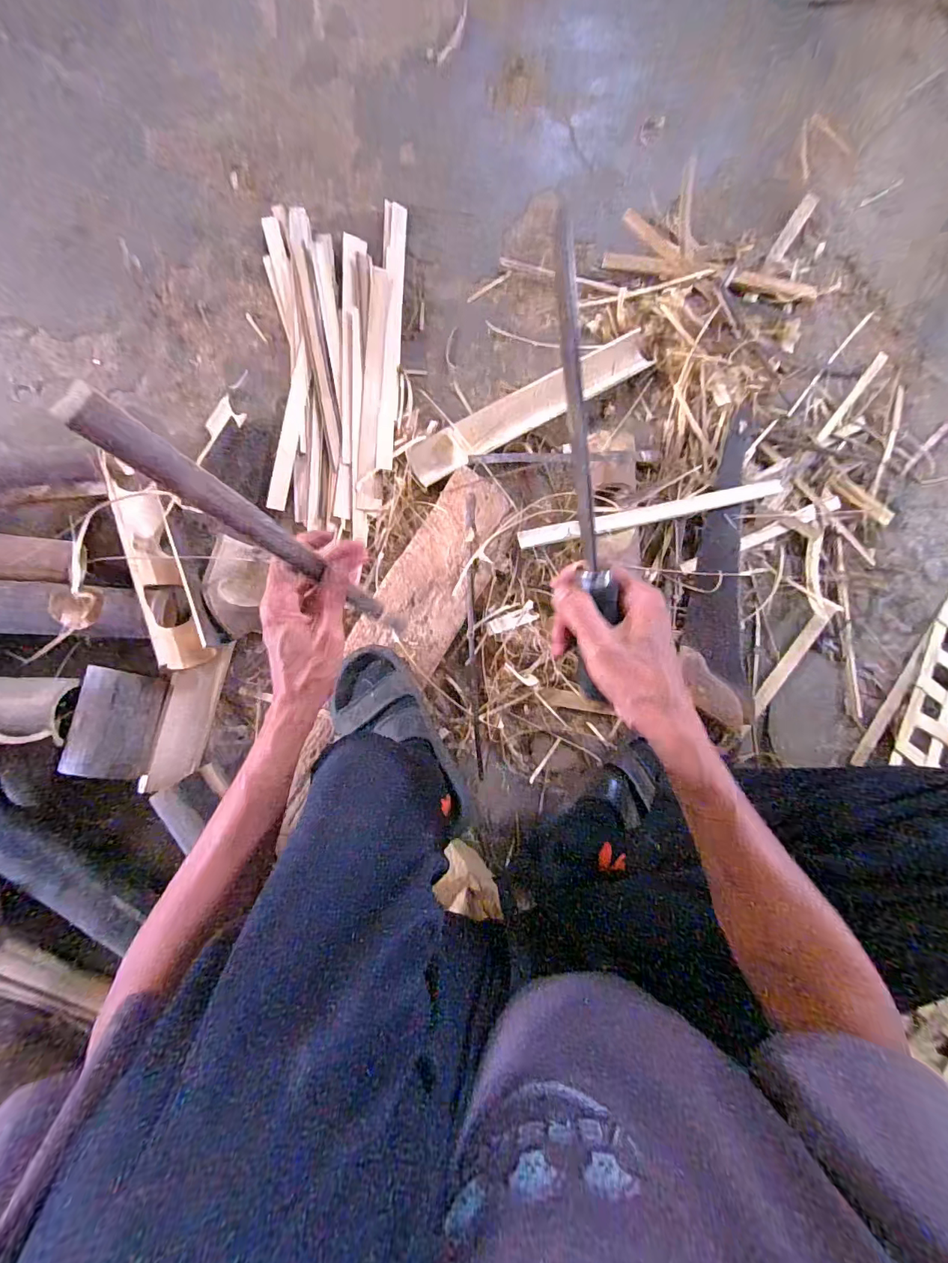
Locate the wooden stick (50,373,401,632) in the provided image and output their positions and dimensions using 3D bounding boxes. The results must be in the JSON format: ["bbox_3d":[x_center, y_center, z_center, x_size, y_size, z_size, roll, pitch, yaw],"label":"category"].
[{"bbox_3d":[-0.130,-0.055,0.362,0.011,0.358,0.020,30,84,19],"label":"wooden stick"}]

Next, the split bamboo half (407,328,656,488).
[{"bbox_3d":[0.083,-0.324,0.666,0.385,0.023,0.060,-30,89,-6],"label":"split bamboo half"}]

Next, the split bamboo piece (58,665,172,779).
[{"bbox_3d":[-0.445,0.115,0.575,0.079,0.052,0.130,14,85,-4],"label":"split bamboo piece"}]

